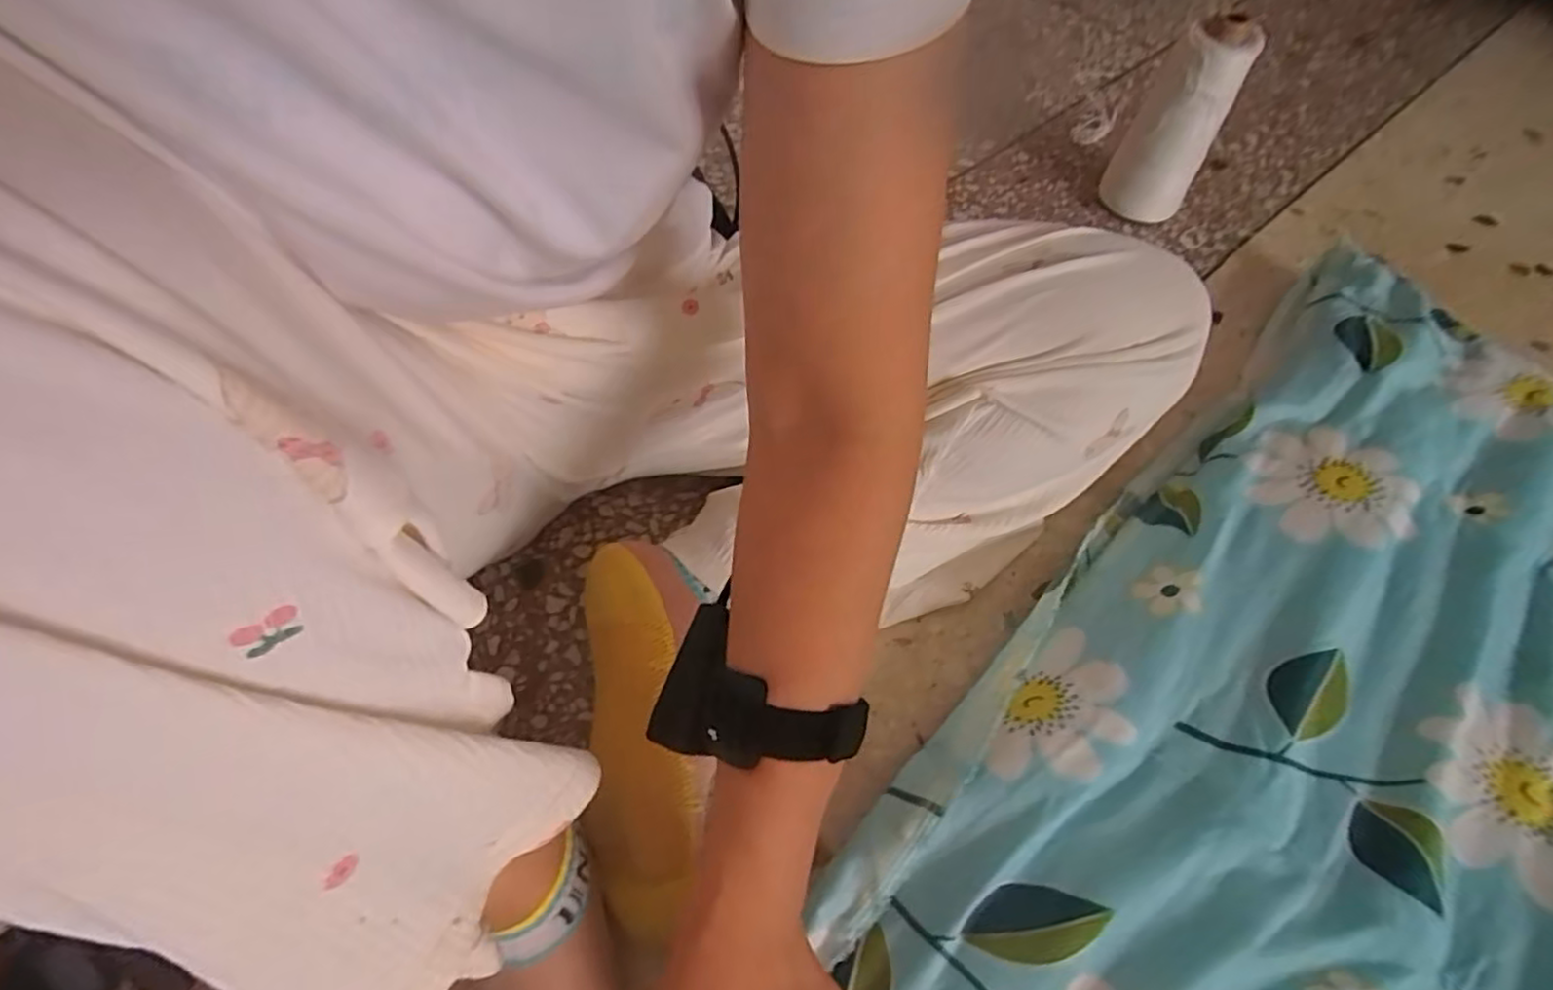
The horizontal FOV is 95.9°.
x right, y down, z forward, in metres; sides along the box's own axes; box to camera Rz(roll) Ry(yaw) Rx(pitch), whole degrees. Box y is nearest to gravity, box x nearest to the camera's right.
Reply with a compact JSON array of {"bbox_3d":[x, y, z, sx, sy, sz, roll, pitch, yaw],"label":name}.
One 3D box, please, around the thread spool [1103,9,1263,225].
[{"bbox_3d":[0.363,-0.339,0.632,0.073,0.162,0.068,22,61,12],"label":"thread spool"}]

